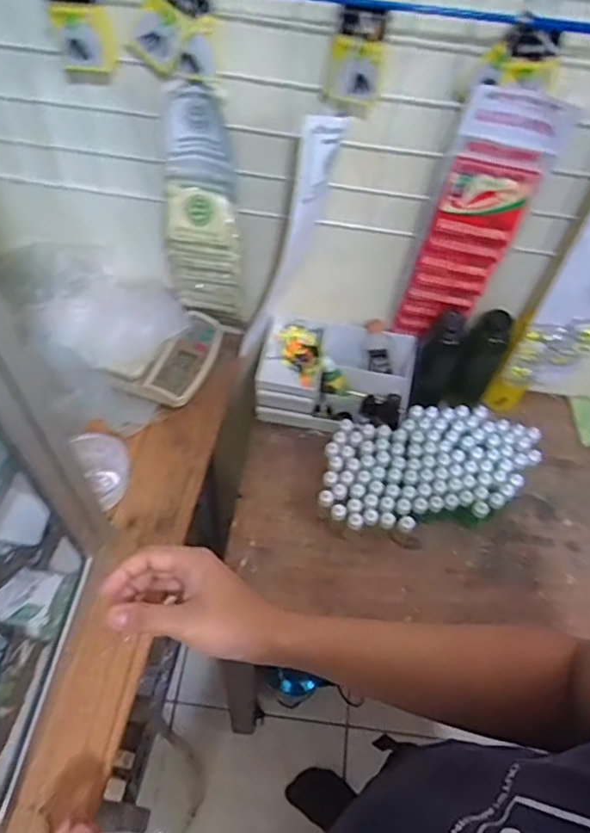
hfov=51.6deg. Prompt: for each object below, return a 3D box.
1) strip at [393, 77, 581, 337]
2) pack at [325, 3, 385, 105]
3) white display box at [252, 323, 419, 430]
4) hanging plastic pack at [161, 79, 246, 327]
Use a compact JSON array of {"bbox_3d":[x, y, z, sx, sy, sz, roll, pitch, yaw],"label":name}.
[{"bbox_3d":[0.222,-0.231,0.772,0.116,0.354,0.019,13,55,4],"label":"strip"},{"bbox_3d":[0.062,-0.360,0.616,0.055,0.098,0.036,7,55,0],"label":"pack"},{"bbox_3d":[0.062,-0.060,0.948,0.231,0.104,0.134,9,55,1],"label":"white display box"},{"bbox_3d":[-0.122,-0.252,0.798,0.100,0.335,0.067,-5,56,-9],"label":"hanging plastic pack"}]

